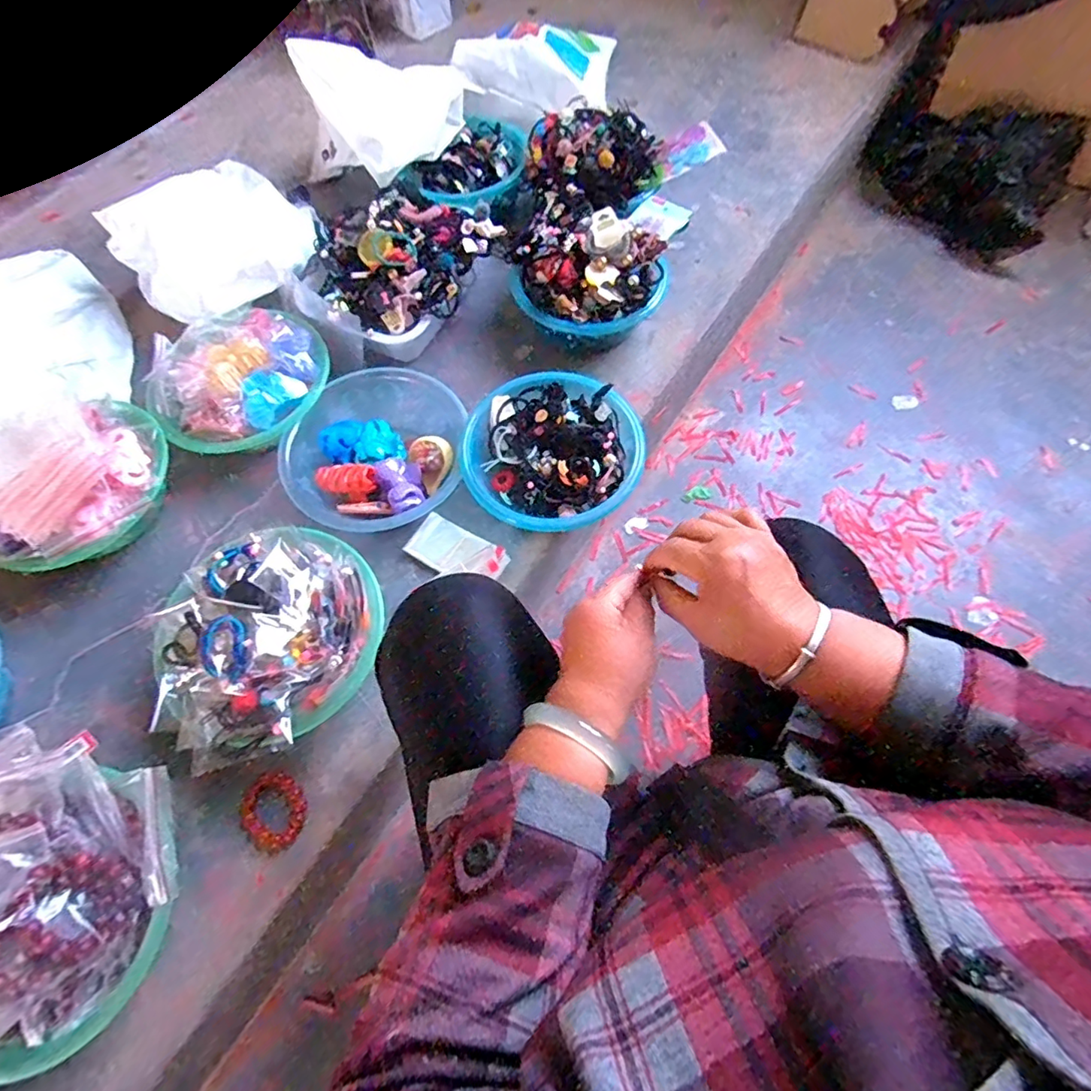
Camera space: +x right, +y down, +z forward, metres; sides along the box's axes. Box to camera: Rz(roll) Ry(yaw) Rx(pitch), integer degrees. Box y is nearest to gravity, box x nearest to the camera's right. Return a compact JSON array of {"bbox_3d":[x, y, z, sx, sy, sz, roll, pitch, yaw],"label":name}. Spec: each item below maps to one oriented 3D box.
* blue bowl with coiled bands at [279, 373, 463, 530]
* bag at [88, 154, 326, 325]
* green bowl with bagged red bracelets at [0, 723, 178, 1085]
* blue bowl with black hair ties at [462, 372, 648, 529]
[{"bbox_3d":[-0.226,-0.121,0.732,0.222,0.068,0.212,-1,66,2],"label":"blue bowl with coiled bands"},{"bbox_3d":[-0.496,-0.473,0.844,0.283,0.085,0.265,-34,69,-12],"label":"bag"},{"bbox_3d":[-0.466,0.306,0.477,0.232,0.129,0.245,-1,66,2],"label":"green bowl with bagged red bracelets"},{"bbox_3d":[0.010,-0.116,0.720,0.225,0.077,0.205,3,66,4],"label":"blue bowl with black hair ties"}]

